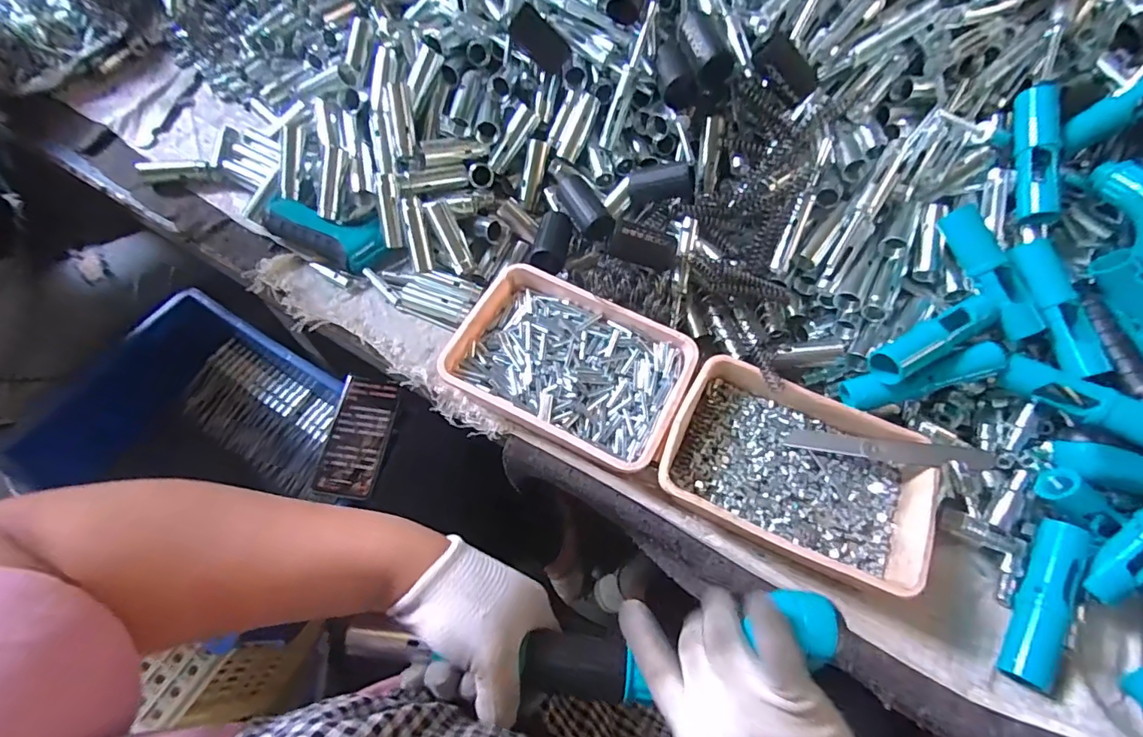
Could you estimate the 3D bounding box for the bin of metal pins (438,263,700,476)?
[{"bbox_3d":[0.000,-0.005,0.464,0.199,0.031,0.135,26,66,10],"label":"bin of metal pins"}]

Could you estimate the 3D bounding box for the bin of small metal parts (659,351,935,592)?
[{"bbox_3d":[0.183,0.082,0.424,0.199,0.039,0.139,26,66,11],"label":"bin of small metal parts"}]

